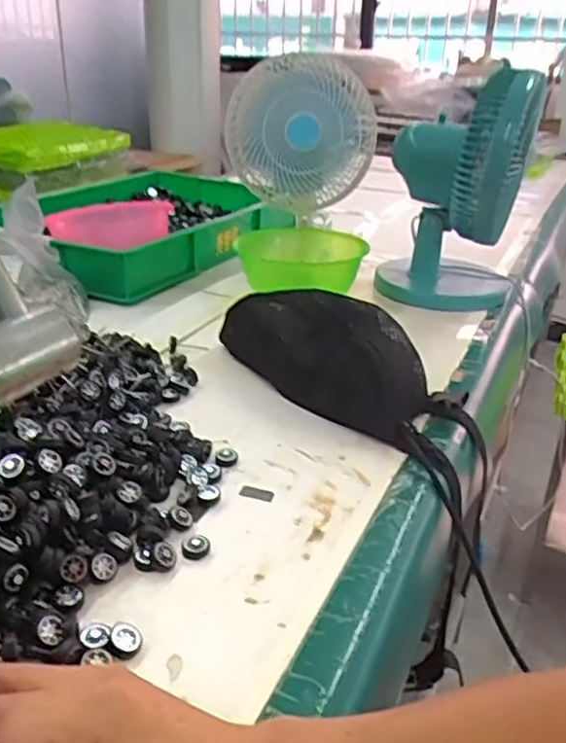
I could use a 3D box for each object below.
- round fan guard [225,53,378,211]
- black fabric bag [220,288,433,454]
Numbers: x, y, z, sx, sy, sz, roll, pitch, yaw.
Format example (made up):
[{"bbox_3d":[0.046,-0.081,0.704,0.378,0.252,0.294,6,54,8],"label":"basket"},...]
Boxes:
[{"bbox_3d":[0.027,-0.346,0.967,0.206,0.199,0.119,6,26,6],"label":"round fan guard"},{"bbox_3d":[0.046,-0.025,0.704,0.274,0.091,0.125,22,32,35],"label":"black fabric bag"}]

